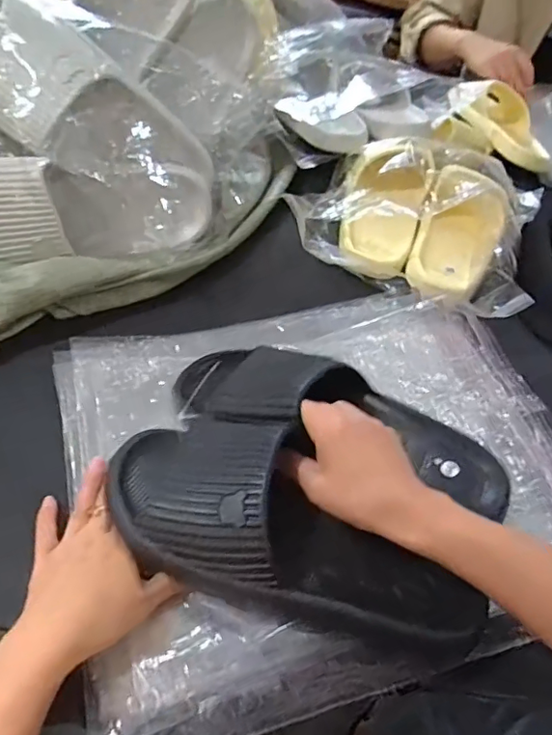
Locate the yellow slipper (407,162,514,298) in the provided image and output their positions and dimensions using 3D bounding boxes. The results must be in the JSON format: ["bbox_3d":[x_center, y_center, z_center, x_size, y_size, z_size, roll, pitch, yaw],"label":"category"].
[{"bbox_3d":[0.208,-0.161,0.614,0.092,0.063,0.213,26,52,16],"label":"yellow slipper"}]

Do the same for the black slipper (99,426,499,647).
[{"bbox_3d":[0.000,0.109,0.362,0.272,0.065,0.105,24,52,13],"label":"black slipper"}]

